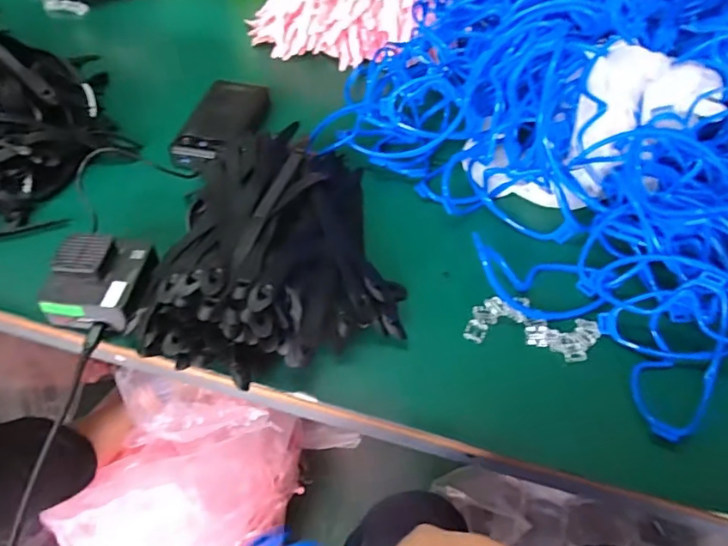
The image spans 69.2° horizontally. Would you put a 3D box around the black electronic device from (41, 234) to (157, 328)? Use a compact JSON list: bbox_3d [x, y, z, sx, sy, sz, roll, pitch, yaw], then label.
[{"bbox_3d":[-0.215,0.004,0.439,0.074,0.042,0.077,6,48,0],"label":"black electronic device"}]

